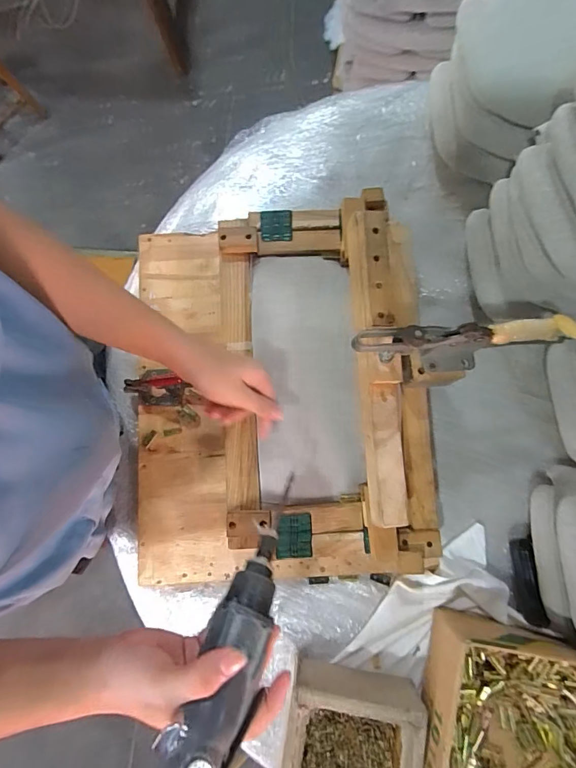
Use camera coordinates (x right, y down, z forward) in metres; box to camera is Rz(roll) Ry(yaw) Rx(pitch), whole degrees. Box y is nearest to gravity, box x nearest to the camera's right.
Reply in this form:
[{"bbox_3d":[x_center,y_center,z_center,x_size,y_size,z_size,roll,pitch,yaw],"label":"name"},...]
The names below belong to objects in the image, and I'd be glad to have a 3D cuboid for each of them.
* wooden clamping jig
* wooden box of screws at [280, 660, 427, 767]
[{"bbox_3d":[-0.011,-0.002,0.566,0.424,0.145,0.526,-3,79,0],"label":"wooden clamping jig"},{"bbox_3d":[0.072,0.464,0.513,0.171,0.068,0.169,9,80,3],"label":"wooden box of screws"}]

